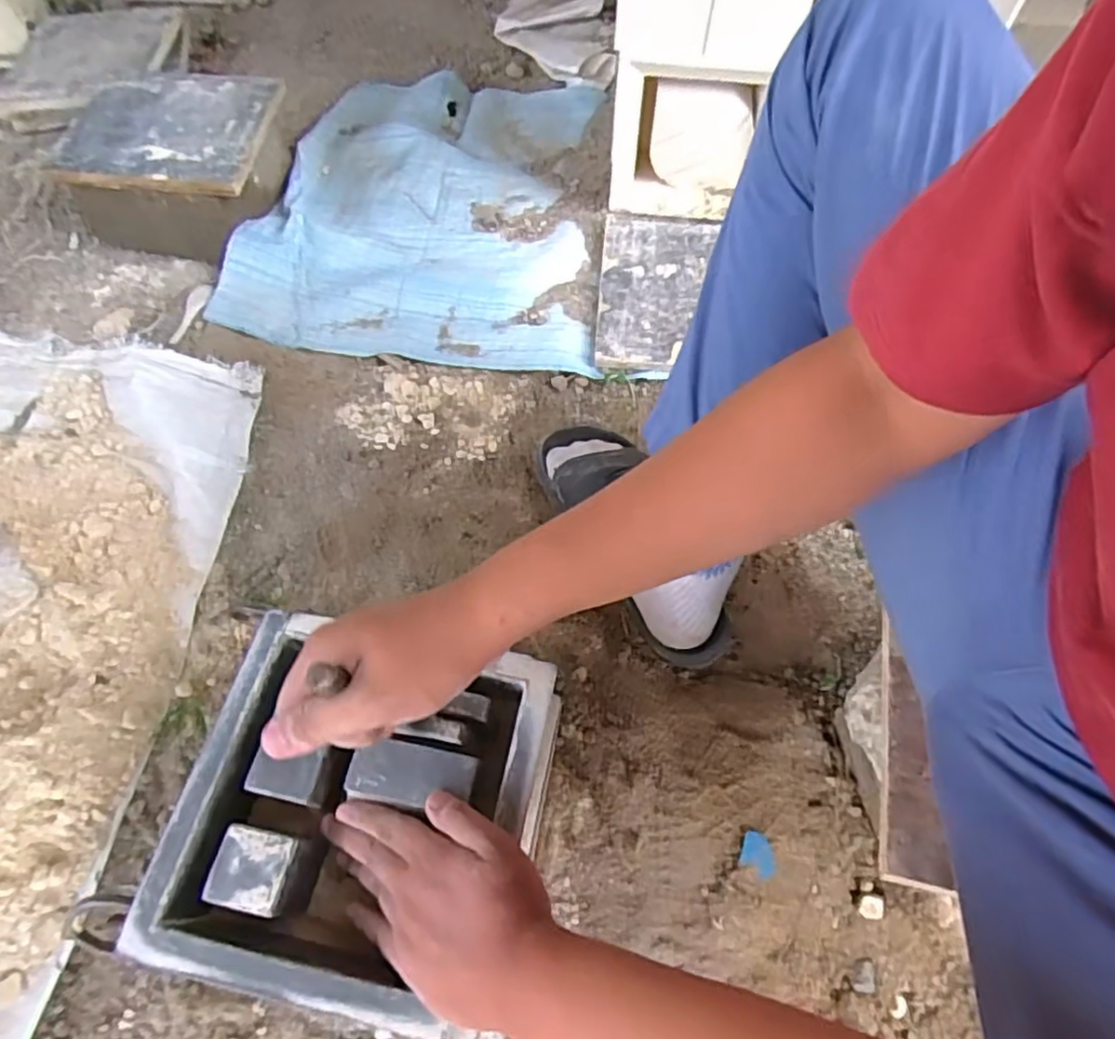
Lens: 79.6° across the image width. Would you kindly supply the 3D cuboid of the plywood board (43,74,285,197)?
[{"bbox_3d":[-0.503,-0.510,0.871,0.241,0.020,0.233,5,59,4],"label":"plywood board"}]

